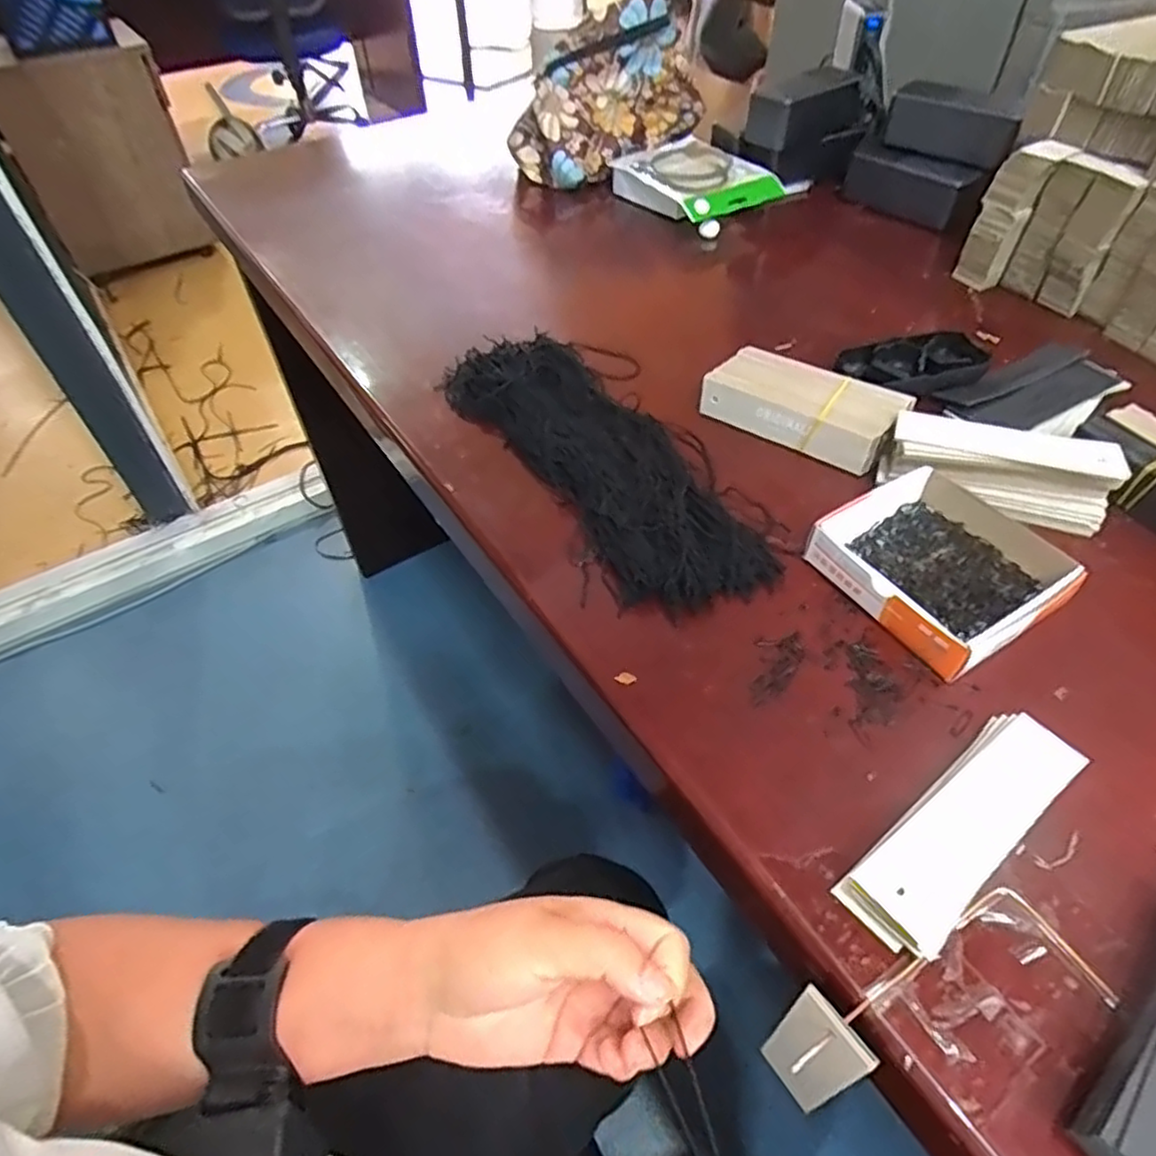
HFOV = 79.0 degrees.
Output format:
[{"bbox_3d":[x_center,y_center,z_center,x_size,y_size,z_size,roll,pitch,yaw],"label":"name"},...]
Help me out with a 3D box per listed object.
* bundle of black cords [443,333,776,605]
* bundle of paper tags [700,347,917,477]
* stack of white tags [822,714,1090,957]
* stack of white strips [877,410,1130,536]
[{"bbox_3d":[0.010,-0.088,0.492,0.101,0.031,0.298,-26,53,-18],"label":"bundle of black cords"},{"bbox_3d":[0.162,-0.123,0.509,0.130,0.036,0.057,30,57,25],"label":"bundle of paper tags"},{"bbox_3d":[0.172,0.111,0.312,0.126,0.021,0.040,-33,56,-23],"label":"stack of white tags"},{"bbox_3d":[0.267,-0.070,0.450,0.130,0.041,0.043,13,51,13],"label":"stack of white strips"}]

